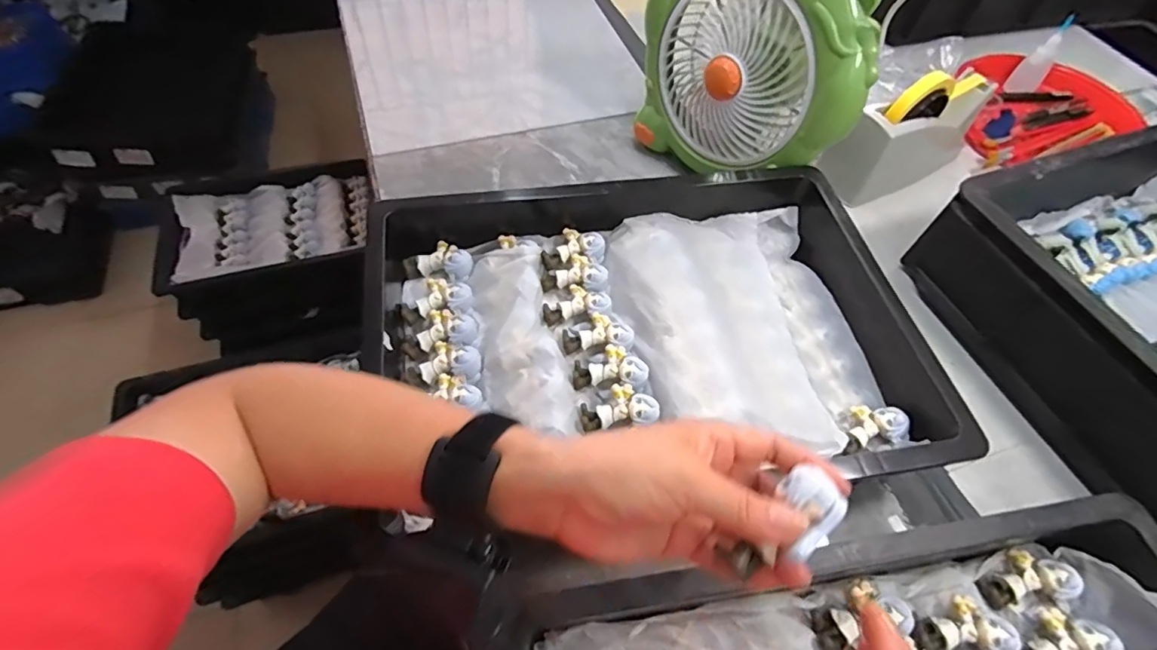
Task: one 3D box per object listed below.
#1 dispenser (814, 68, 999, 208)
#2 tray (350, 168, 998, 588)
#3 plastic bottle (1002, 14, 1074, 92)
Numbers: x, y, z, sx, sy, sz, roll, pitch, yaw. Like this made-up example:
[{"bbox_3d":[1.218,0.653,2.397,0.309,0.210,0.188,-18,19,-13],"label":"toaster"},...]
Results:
[{"bbox_3d":[0.398,-0.231,0.618,0.218,0.116,0.060,-26,62,-19],"label":"dispenser"},{"bbox_3d":[0.067,-0.004,0.465,0.479,0.067,0.317,-5,58,-7],"label":"tray"},{"bbox_3d":[0.650,-0.374,0.726,0.038,0.097,0.034,40,63,20],"label":"plastic bottle"}]

